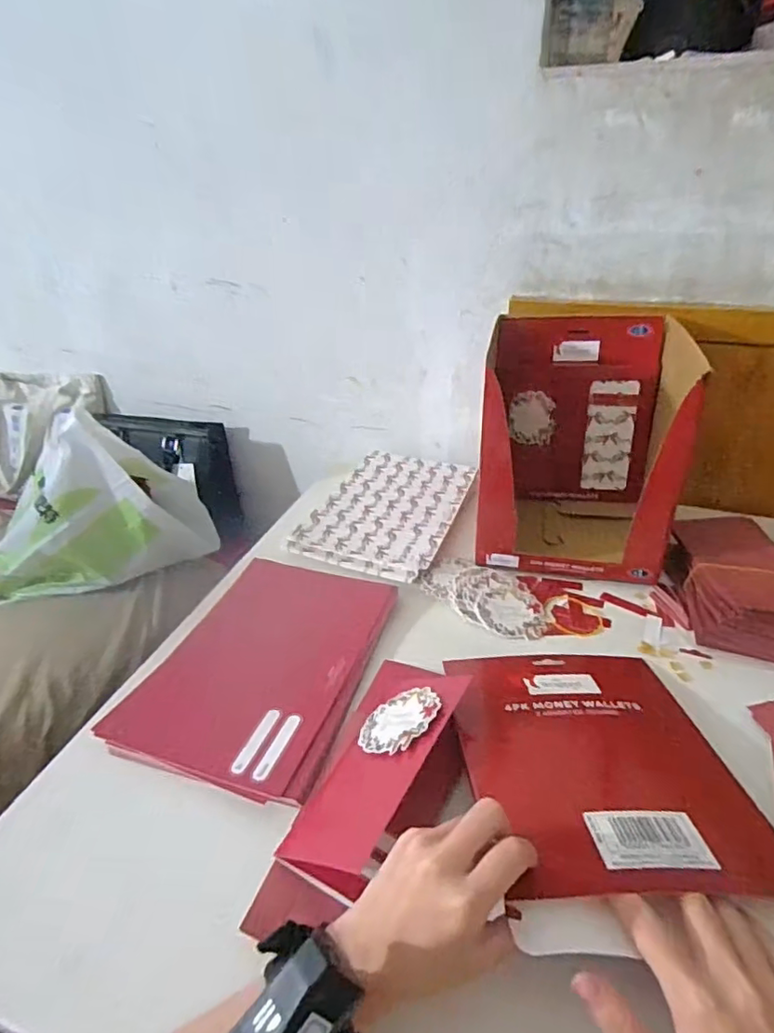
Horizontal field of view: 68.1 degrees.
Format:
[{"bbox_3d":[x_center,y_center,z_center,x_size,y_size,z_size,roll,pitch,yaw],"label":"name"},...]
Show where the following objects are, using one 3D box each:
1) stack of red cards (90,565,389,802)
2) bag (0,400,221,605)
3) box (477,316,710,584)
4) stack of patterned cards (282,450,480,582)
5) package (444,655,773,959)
[{"bbox_3d":[-0.113,0.135,0.552,0.189,0.020,0.259,9,31,17],"label":"stack of red cards"},{"bbox_3d":[-0.428,-0.011,0.818,0.330,0.241,0.116,-14,32,-22],"label":"bag"},{"bbox_3d":[0.224,-0.087,0.678,0.208,0.231,0.220,6,30,11],"label":"box"},{"bbox_3d":[0.006,-0.015,0.766,0.174,0.010,0.269,11,35,18],"label":"stack of patterned cards"},{"bbox_3d":[0.156,0.180,0.420,0.189,0.020,0.248,2,22,-7],"label":"package"}]

